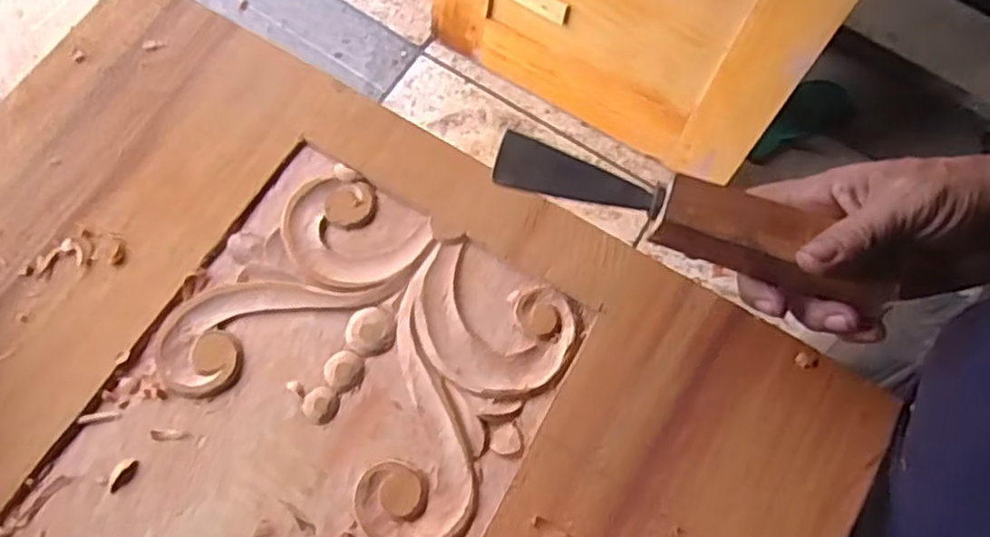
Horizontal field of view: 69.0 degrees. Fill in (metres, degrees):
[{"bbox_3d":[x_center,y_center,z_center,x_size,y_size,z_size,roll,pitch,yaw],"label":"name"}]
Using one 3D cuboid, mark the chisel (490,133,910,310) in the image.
[{"bbox_3d":[0.106,-0.028,0.393,0.216,0.028,0.035,20,72,7],"label":"chisel"}]

